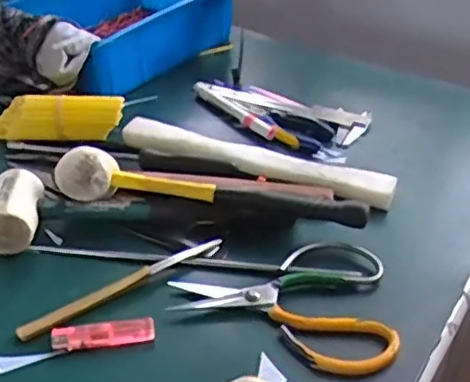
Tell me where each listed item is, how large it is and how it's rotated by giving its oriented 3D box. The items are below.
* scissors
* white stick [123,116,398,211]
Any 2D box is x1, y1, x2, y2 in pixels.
[{"bbox_3d":[0.053,0.080,0.536,0.179,0.009,0.133,17,40,21],"label":"scissors"},{"bbox_3d":[0.017,-0.033,0.670,0.294,0.017,0.038,14,39,17],"label":"white stick"}]

